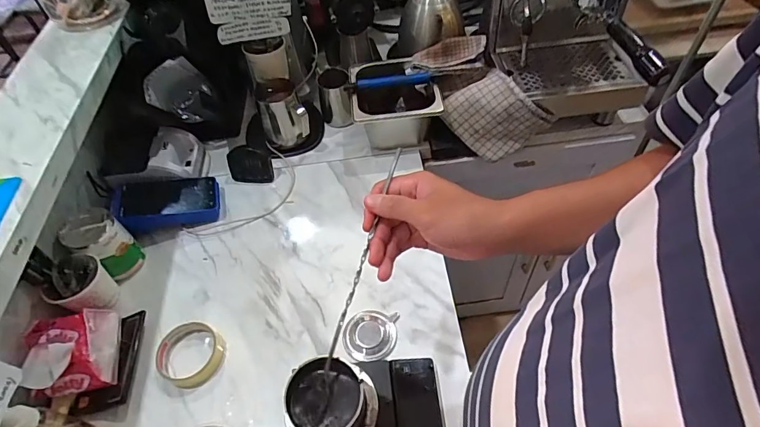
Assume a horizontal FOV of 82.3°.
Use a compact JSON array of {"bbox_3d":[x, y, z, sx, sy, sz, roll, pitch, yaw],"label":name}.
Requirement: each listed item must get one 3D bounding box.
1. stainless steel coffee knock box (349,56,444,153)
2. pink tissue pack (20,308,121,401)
[{"bbox_3d":[0.027,-0.206,0.825,0.157,0.110,0.171,-5,53,1],"label":"stainless steel coffee knock box"},{"bbox_3d":[-0.398,0.179,0.565,0.092,0.057,0.093,-15,52,-6],"label":"pink tissue pack"}]

